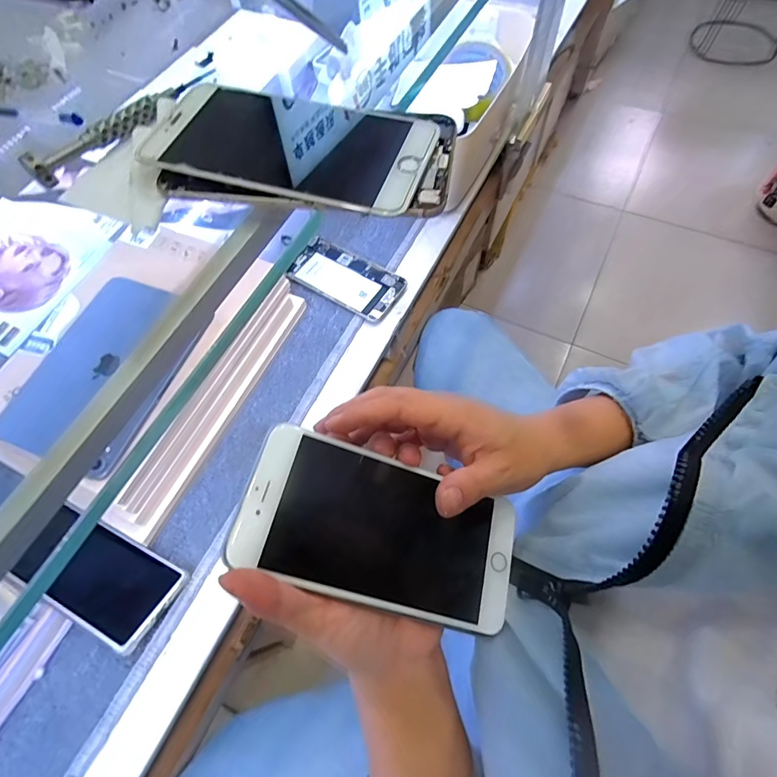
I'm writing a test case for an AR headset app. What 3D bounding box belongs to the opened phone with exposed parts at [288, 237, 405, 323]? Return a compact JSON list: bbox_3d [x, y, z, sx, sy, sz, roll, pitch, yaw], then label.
[{"bbox_3d":[-0.057,-0.146,0.550,0.151,0.004,0.077,30,70,16],"label":"opened phone with exposed parts"}]

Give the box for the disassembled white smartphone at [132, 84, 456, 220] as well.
[{"bbox_3d":[-0.049,-0.131,0.230,0.163,0.013,0.080,12,66,9],"label":"disassembled white smartphone"}]

